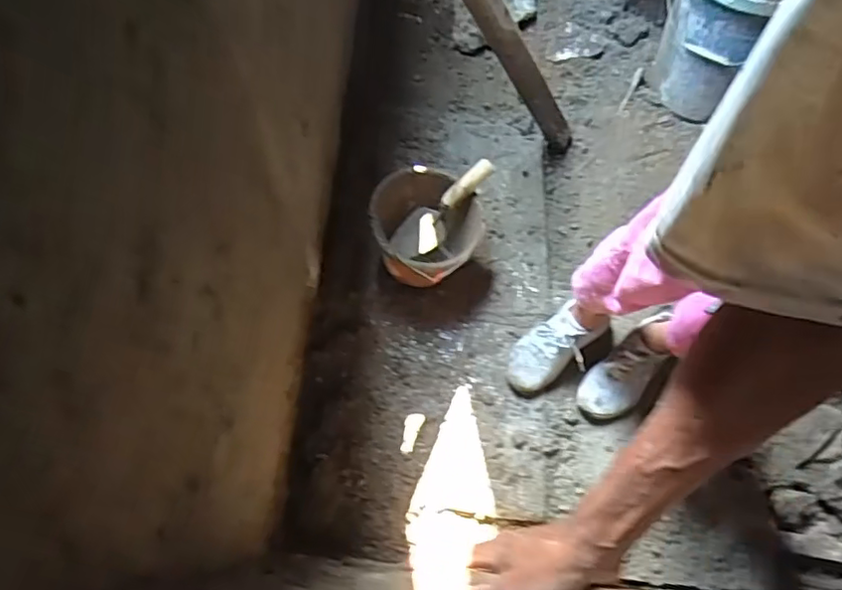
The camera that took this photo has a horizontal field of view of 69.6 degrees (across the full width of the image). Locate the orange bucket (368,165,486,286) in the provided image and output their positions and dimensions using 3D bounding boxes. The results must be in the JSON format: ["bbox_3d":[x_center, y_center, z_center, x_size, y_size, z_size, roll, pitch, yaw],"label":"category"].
[{"bbox_3d":[0.008,-0.147,1.319,0.236,0.172,0.244,1,72,-2],"label":"orange bucket"}]

